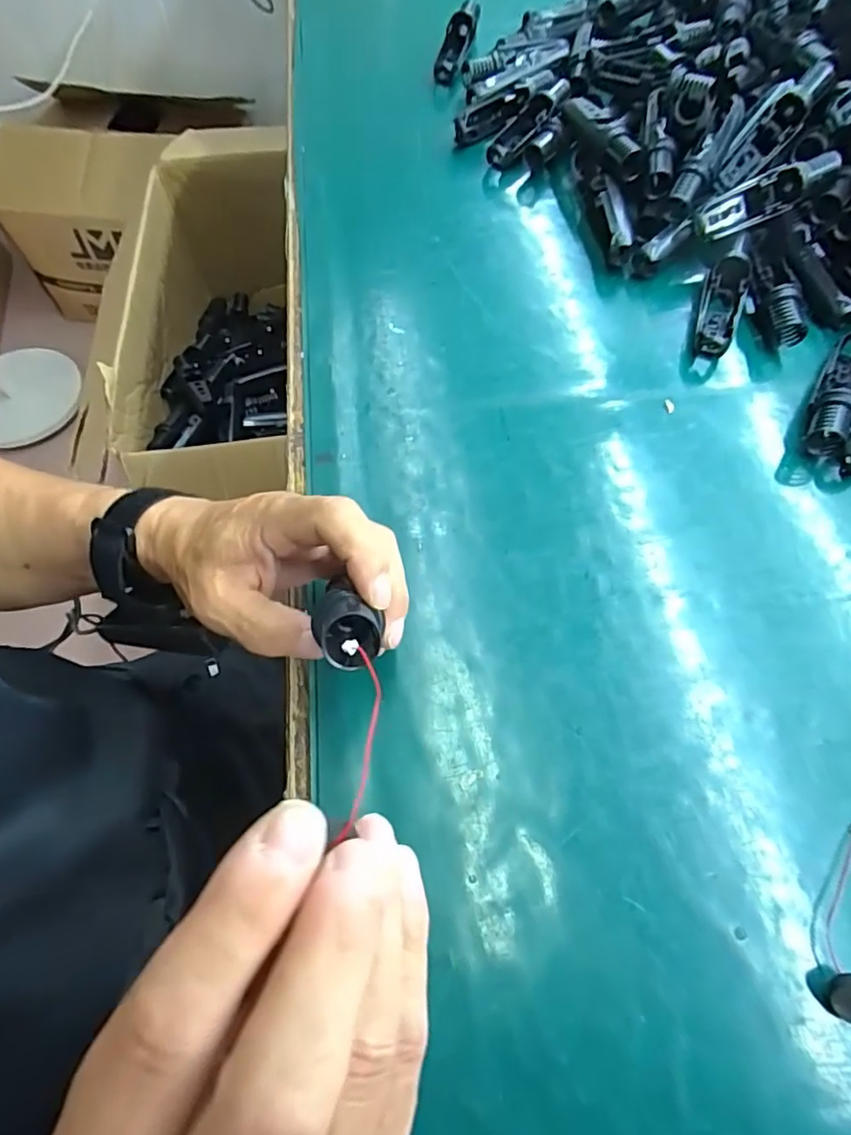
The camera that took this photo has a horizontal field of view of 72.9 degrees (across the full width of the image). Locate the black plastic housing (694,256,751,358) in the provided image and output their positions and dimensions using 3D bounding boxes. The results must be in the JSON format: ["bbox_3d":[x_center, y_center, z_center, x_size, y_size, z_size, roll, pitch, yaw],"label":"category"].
[{"bbox_3d":[0.232,-0.203,0.454,0.034,0.031,0.086,23,66,11],"label":"black plastic housing"}]

